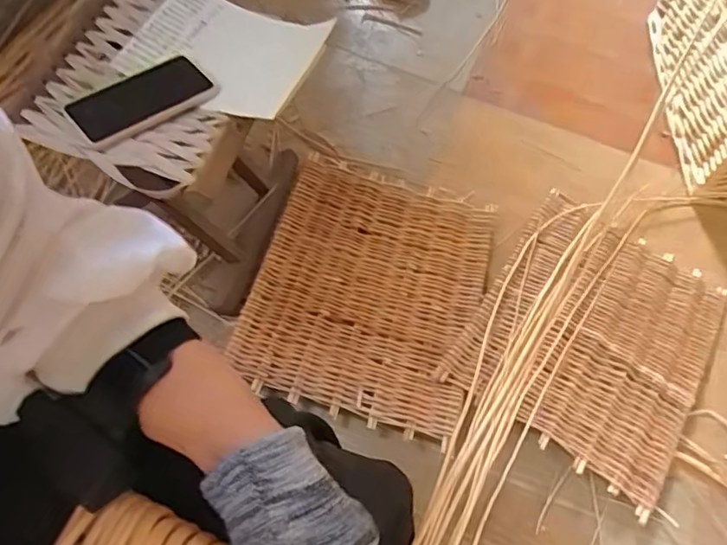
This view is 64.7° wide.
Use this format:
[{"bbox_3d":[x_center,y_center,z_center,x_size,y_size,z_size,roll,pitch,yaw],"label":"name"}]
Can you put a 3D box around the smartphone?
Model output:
[{"bbox_3d":[-0.254,-0.201,0.666,0.079,0.014,0.159,43,62,13],"label":"smartphone"}]

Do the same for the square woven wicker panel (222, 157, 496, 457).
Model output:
[{"bbox_3d":[0.013,0.014,0.904,0.337,0.032,0.417,16,62,0],"label":"square woven wicker panel"}]

